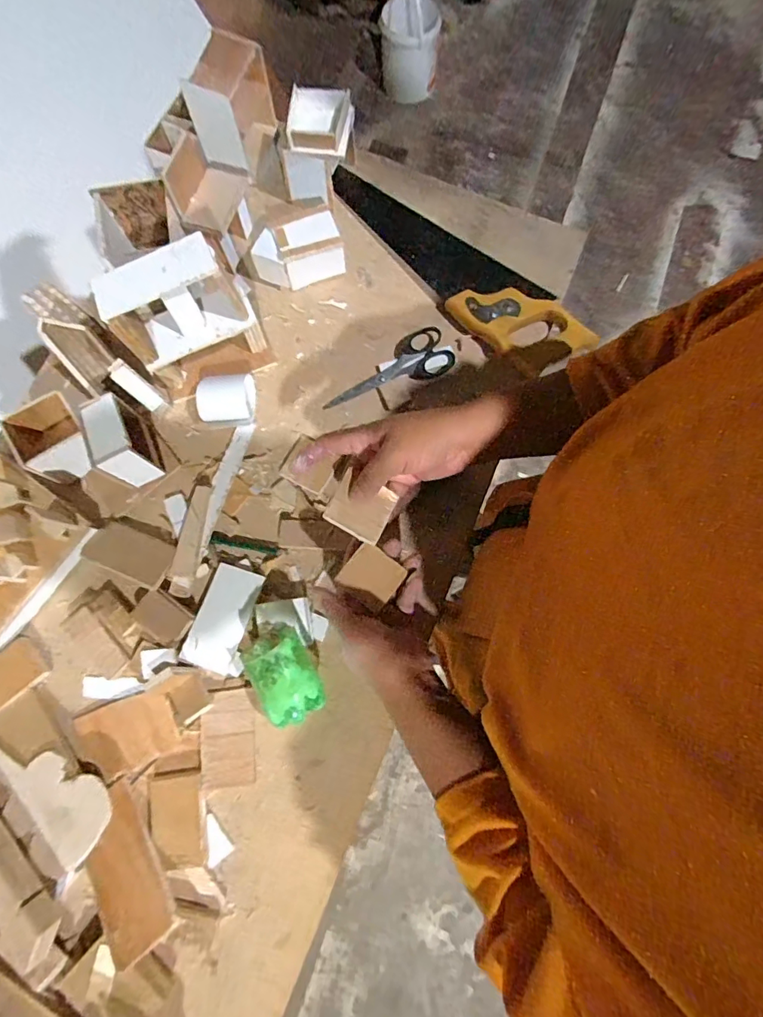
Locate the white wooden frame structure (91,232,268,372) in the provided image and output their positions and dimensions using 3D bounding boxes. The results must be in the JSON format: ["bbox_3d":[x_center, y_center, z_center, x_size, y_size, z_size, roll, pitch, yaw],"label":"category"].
[{"bbox_3d":[-0.193,-0.198,0.455,0.121,0.098,0.064,-18,78,-3],"label":"white wooden frame structure"}]

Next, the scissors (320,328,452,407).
[{"bbox_3d":[0.005,-0.163,0.542,0.153,0.014,0.062,-21,78,-5],"label":"scissors"}]

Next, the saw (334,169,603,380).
[{"bbox_3d":[0.082,-0.292,0.567,0.371,0.026,0.102,40,80,8],"label":"saw"}]

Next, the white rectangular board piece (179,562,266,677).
[{"bbox_3d":[-0.158,0.112,0.479,0.058,0.010,0.102,17,77,4],"label":"white rectangular board piece"}]

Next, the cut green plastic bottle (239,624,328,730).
[{"bbox_3d":[-0.092,0.155,0.444,0.052,0.053,0.086,-30,79,-7],"label":"cut green plastic bottle"}]

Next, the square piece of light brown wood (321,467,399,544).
[{"bbox_3d":[-0.018,0.000,0.408,0.052,0.004,0.048,31,69,-13],"label":"square piece of light brown wood"}]

